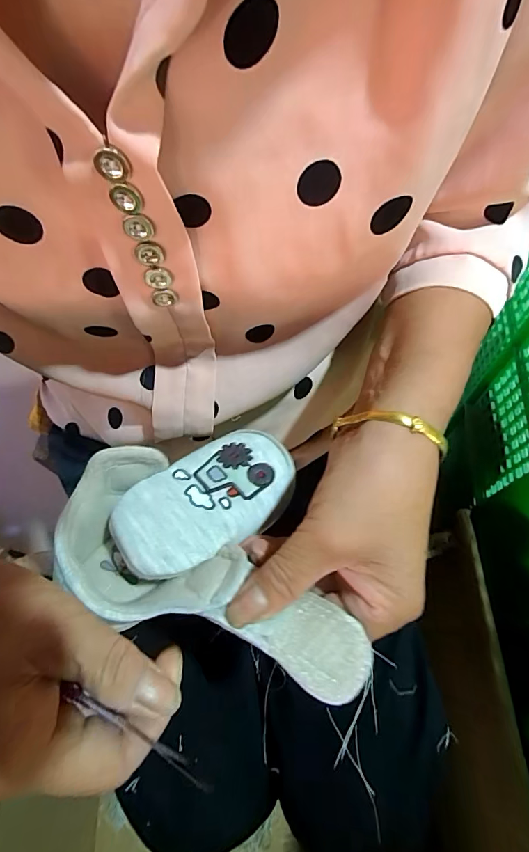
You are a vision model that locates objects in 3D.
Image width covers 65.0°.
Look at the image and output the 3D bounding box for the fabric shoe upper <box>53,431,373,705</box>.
[{"bbox_3d":[-0.035,0.070,0.211,0.126,0.047,0.135,-17,66,-4],"label":"fabric shoe upper"}]

